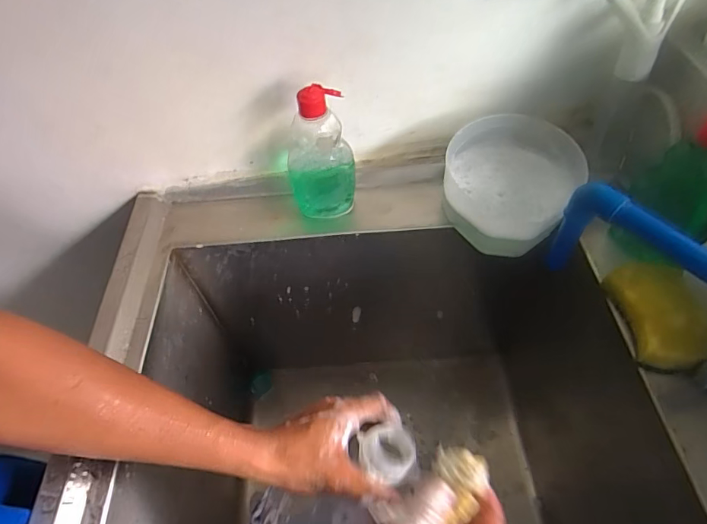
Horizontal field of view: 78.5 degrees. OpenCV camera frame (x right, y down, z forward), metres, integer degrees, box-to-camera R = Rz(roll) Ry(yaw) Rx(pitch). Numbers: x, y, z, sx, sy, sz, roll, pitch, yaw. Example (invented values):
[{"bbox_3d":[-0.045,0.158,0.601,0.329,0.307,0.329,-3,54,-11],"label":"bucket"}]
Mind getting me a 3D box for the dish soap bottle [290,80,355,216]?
[{"bbox_3d":[-0.038,-0.113,0.465,0.072,0.150,0.042,-11,54,-2],"label":"dish soap bottle"}]

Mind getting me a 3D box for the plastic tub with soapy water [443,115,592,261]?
[{"bbox_3d":[0.175,-0.092,0.493,0.138,0.080,0.149,-3,55,4],"label":"plastic tub with soapy water"}]

